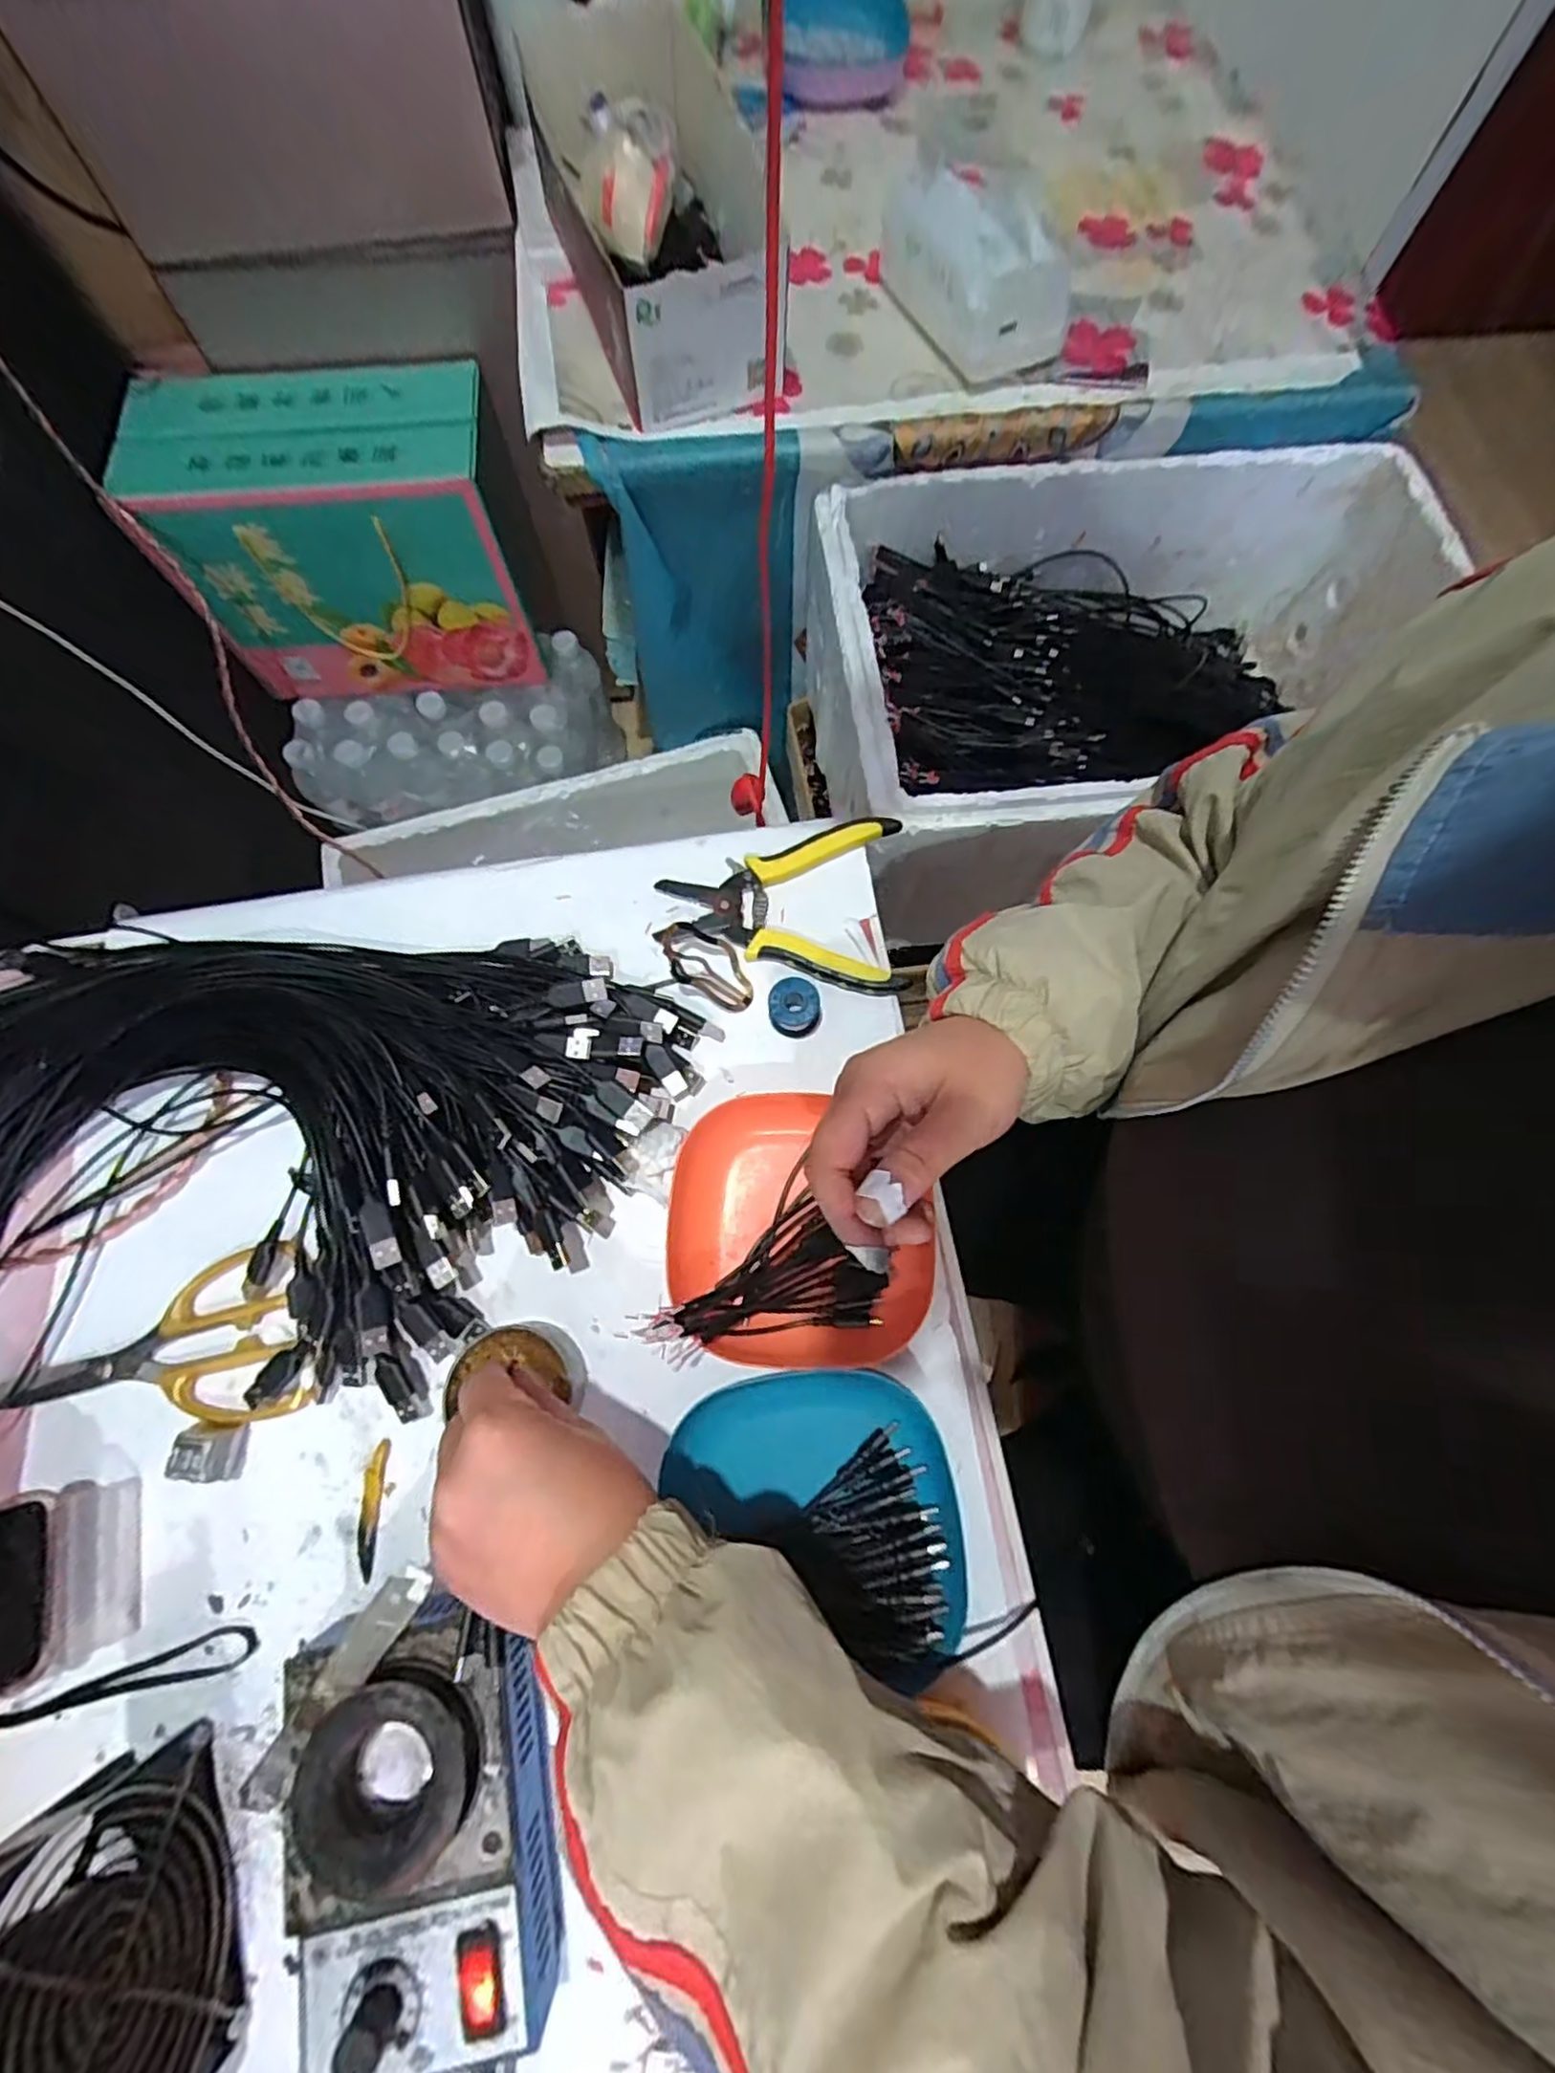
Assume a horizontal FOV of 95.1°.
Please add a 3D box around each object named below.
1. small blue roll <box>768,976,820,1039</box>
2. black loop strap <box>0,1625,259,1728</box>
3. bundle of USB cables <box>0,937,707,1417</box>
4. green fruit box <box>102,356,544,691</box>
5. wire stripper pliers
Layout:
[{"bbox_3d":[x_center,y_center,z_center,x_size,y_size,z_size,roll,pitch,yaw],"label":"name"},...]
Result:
[{"bbox_3d":[0.011,-0.018,0.430,0.031,0.026,0.030,0,73,-1],"label":"small blue roll"},{"bbox_3d":[-0.312,0.309,0.340,0.117,0.014,0.017,-14,74,-5],"label":"black loop strap"},{"bbox_3d":[-0.281,0.057,0.392,0.448,0.053,0.249,1,73,-1],"label":"bundle of USB cables"},{"bbox_3d":[-0.433,-0.519,0.754,0.315,0.231,0.159,-4,73,-3],"label":"green fruit box"},{"bbox_3d":[0.004,-0.080,0.453,0.149,0.018,0.116,-4,73,-3],"label":"wire stripper pliers"}]

